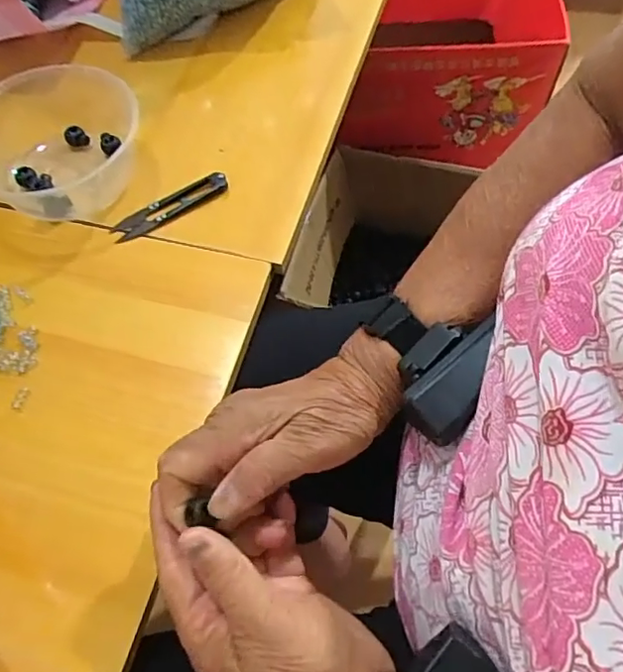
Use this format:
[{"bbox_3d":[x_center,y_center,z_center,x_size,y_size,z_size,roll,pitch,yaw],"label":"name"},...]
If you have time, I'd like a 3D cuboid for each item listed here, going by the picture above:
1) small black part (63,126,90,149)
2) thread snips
[{"bbox_3d":[-0.209,-0.177,0.501,0.019,0.011,0.015,-29,64,-12],"label":"small black part"},{"bbox_3d":[-0.116,-0.108,0.465,0.100,0.011,0.023,-28,64,-11],"label":"thread snips"}]

